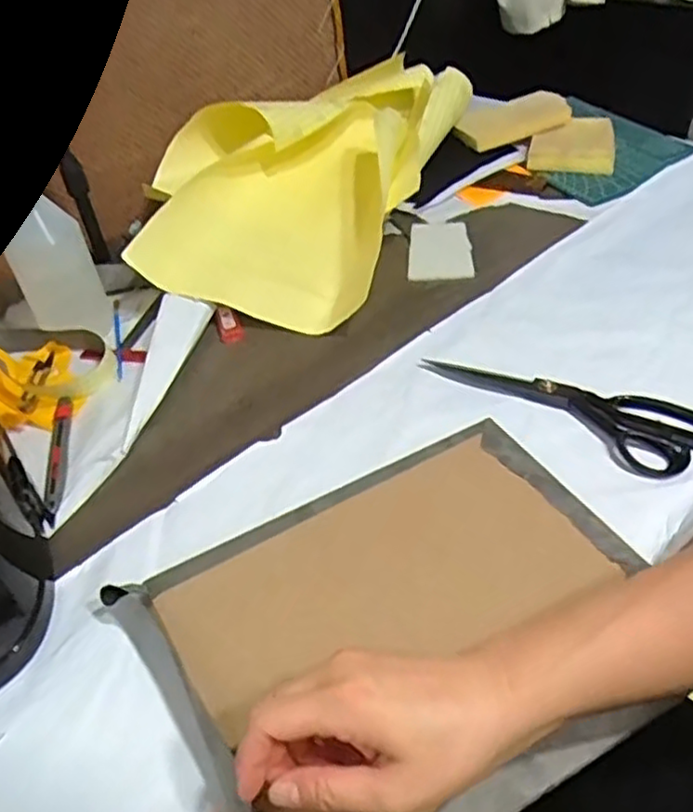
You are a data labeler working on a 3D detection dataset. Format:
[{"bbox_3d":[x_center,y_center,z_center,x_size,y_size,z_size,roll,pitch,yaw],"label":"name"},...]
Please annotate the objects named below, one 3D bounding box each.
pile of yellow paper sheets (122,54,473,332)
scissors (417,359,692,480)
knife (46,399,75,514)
[{"bbox_3d":[-0.049,-0.302,0.880,0.317,0.125,0.516,7,45,15],"label":"pile of yellow paper sheets"},{"bbox_3d":[0.181,-0.005,0.604,0.245,0.009,0.080,22,50,28],"label":"scissors"},{"bbox_3d":[-0.257,0.040,0.625,0.018,0.007,0.138,-12,43,-6],"label":"knife"}]

